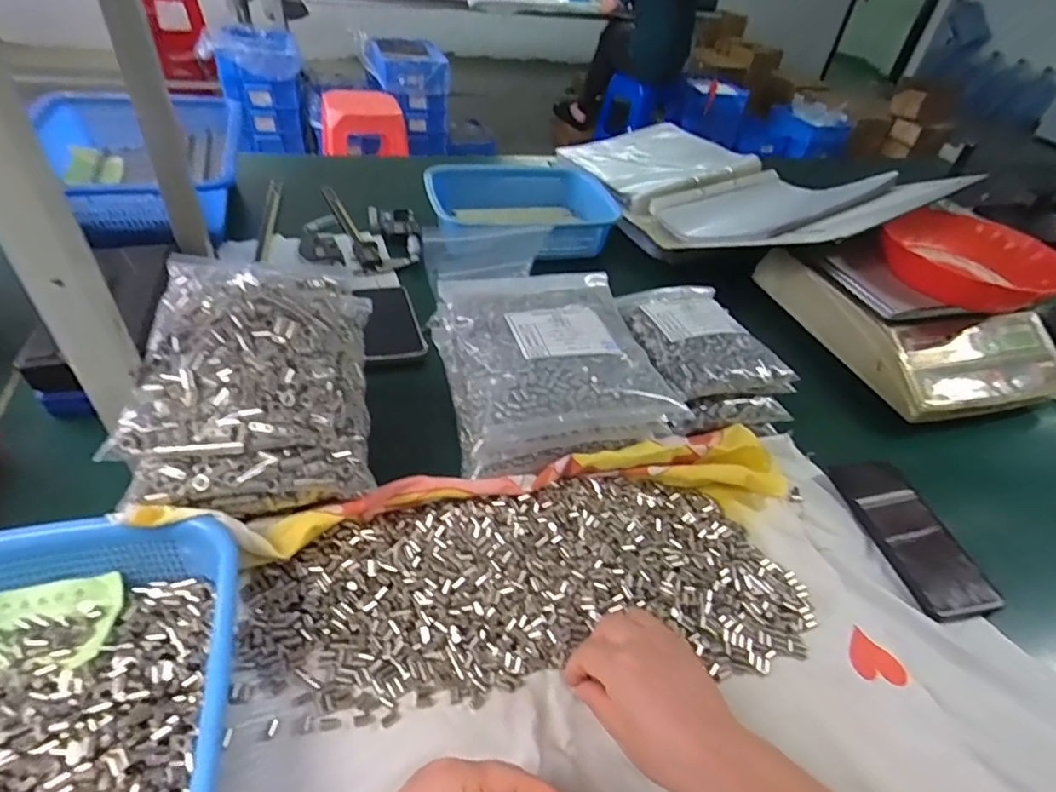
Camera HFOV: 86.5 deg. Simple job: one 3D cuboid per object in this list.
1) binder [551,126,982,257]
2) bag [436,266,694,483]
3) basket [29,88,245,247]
[{"bbox_3d":[0.315,-0.345,0.924,0.294,0.161,0.551,-16,47,-25],"label":"binder"},{"bbox_3d":[0.019,-0.041,0.571,0.189,0.086,0.219,-8,44,-17],"label":"bag"},{"bbox_3d":[-0.553,-0.324,0.798,0.270,0.081,0.335,-9,44,-18],"label":"basket"}]

